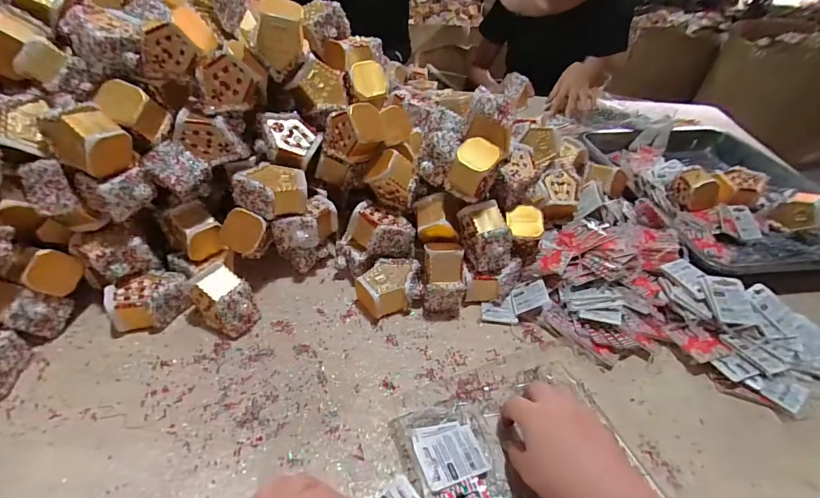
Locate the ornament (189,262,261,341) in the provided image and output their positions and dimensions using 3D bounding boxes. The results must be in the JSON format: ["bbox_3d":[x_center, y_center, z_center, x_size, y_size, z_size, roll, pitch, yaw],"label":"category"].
[{"bbox_3d":[-0.213,0.061,0.470,0.057,0.062,0.052,27,47,27],"label":"ornament"}]

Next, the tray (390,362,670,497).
[{"bbox_3d":[0.109,0.197,0.372,0.210,0.021,0.169,-13,44,-16],"label":"tray"}]

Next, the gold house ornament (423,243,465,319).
[{"bbox_3d":[0.043,0.035,0.508,0.047,0.082,0.074,2,40,0],"label":"gold house ornament"}]

